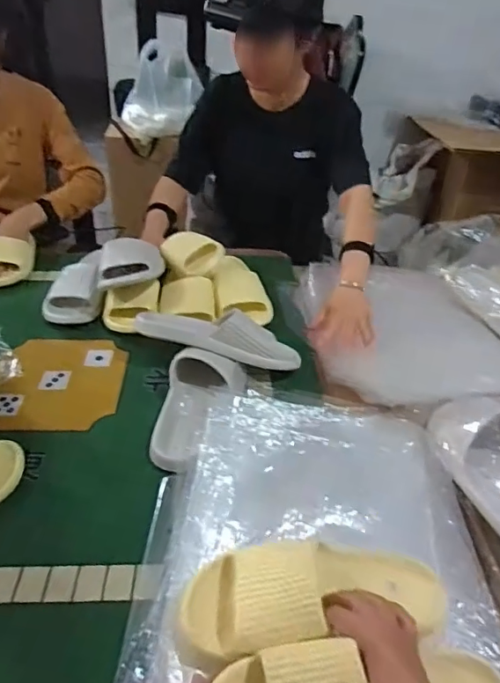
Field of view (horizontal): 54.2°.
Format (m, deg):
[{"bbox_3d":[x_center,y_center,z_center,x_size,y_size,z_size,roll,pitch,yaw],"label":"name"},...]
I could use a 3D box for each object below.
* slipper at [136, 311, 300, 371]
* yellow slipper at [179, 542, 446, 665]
[{"bbox_3d":[-0.052,-0.010,0.793,0.267,0.064,0.084,9,37,4],"label":"slipper"},{"bbox_3d":[0.066,0.244,0.482,0.258,0.061,0.099,0,37,-15],"label":"yellow slipper"}]

